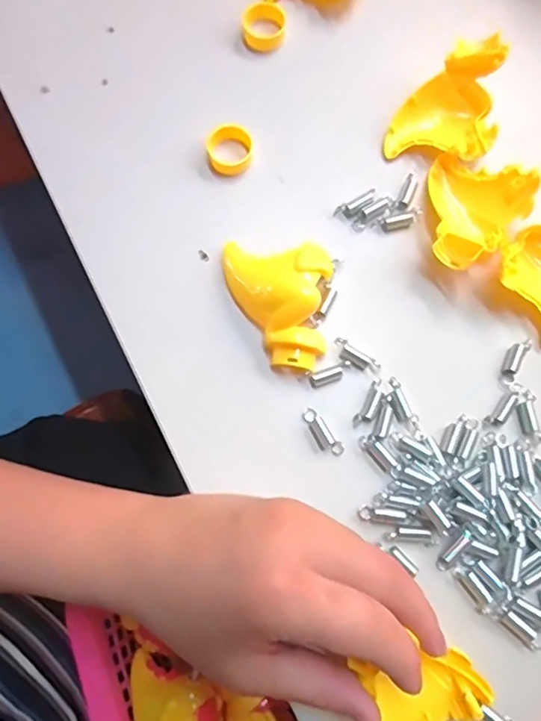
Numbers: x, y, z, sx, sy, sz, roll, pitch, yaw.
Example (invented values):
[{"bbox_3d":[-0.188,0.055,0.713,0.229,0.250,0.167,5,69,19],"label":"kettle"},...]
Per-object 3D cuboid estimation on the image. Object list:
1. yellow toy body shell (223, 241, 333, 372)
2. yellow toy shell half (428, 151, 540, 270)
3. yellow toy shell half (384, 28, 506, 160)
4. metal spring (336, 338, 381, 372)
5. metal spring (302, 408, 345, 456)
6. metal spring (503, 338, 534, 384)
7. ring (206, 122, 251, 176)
[{"bbox_3d":[0.002,-0.030,0.275,0.056,0.024,0.063,4,79,2],"label":"yellow toy body shell"},{"bbox_3d":[0.106,-0.079,0.283,0.053,0.027,0.063,28,81,6],"label":"yellow toy shell half"},{"bbox_3d":[0.099,-0.144,0.292,0.056,0.031,0.058,13,79,3],"label":"yellow toy shell half"},{"bbox_3d":[0.045,-0.002,0.279,0.026,0.005,0.009,36,81,7],"label":"metal spring"},{"bbox_3d":[0.027,0.037,0.270,0.010,0.007,0.028,-39,81,-6],"label":"metal spring"},{"bbox_3d":[0.131,-0.001,0.279,0.009,0.006,0.027,33,81,7],"label":"metal spring"},{"bbox_3d":[-0.023,-0.119,0.297,0.024,0.013,0.023,0,79,1],"label":"ring"}]

